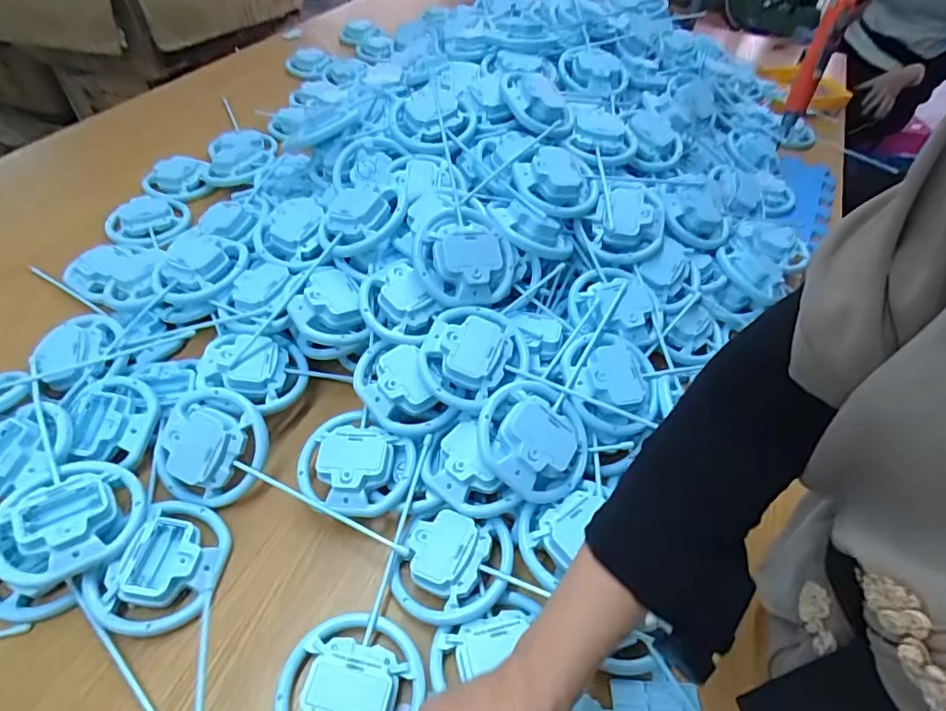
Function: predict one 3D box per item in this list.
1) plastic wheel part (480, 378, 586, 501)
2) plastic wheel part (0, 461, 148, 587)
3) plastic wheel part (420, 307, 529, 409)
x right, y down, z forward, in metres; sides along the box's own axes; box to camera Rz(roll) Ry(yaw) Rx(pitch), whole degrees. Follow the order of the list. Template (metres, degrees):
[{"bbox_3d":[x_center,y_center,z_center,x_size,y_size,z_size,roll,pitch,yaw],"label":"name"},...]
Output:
[{"bbox_3d":[0.054,0.071,0.469,0.097,0.040,0.097,13,57,-22],"label":"plastic wheel part"},{"bbox_3d":[-0.324,0.127,0.430,0.103,0.027,0.097,2,49,-3],"label":"plastic wheel part"},{"bbox_3d":[0.001,-0.001,0.503,0.097,0.045,0.097,11,49,5],"label":"plastic wheel part"}]

